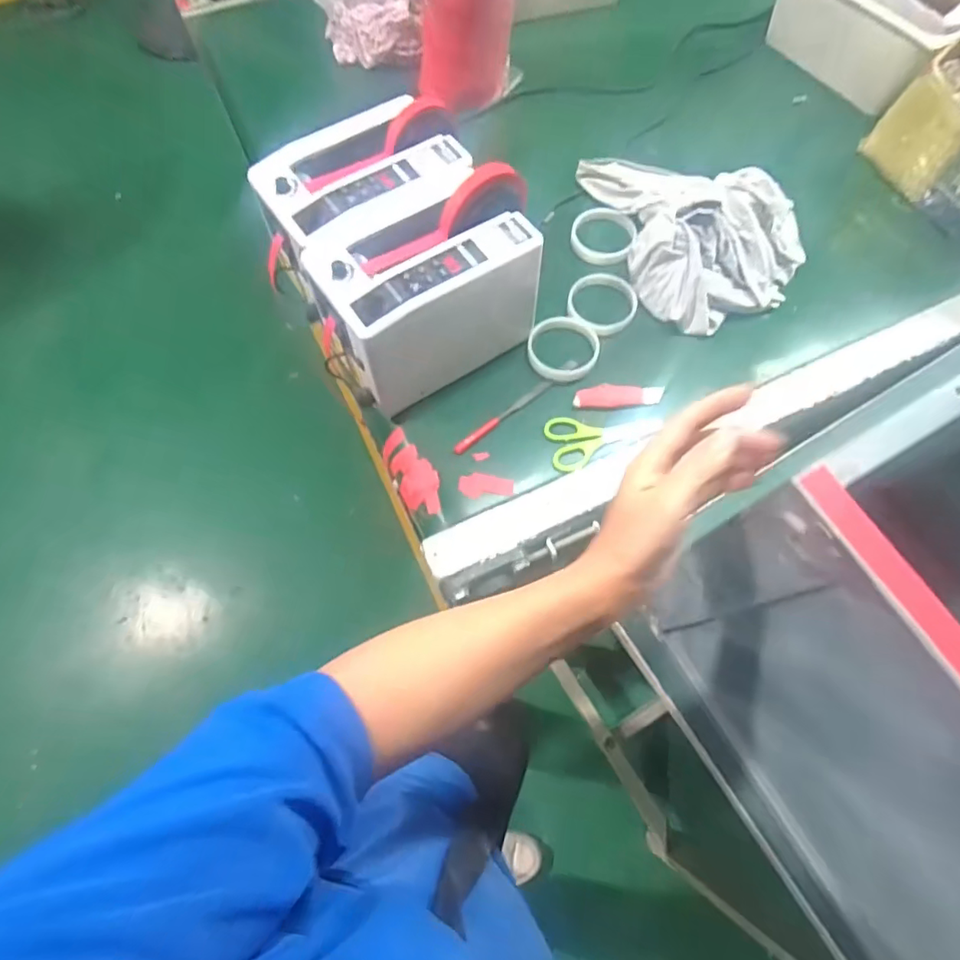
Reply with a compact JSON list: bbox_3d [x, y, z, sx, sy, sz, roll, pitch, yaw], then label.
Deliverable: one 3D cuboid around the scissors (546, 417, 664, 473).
[{"bbox_3d":[0.138,-0.048,0.602,0.122,0.004,0.064,-10,69,-3],"label":"scissors"}]

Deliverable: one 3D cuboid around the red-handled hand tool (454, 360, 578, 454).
[{"bbox_3d":[0.043,-0.086,0.624,0.183,0.016,0.013,-39,73,-13],"label":"red-handled hand tool"}]

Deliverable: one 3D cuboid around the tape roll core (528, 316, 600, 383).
[{"bbox_3d":[0.099,-0.156,0.641,0.082,0.016,0.074,10,69,5],"label":"tape roll core"}]

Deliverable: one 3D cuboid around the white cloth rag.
[{"bbox_3d":[0.293,-0.339,0.686,0.247,0.097,0.302,-14,69,-5],"label":"white cloth rag"}]

